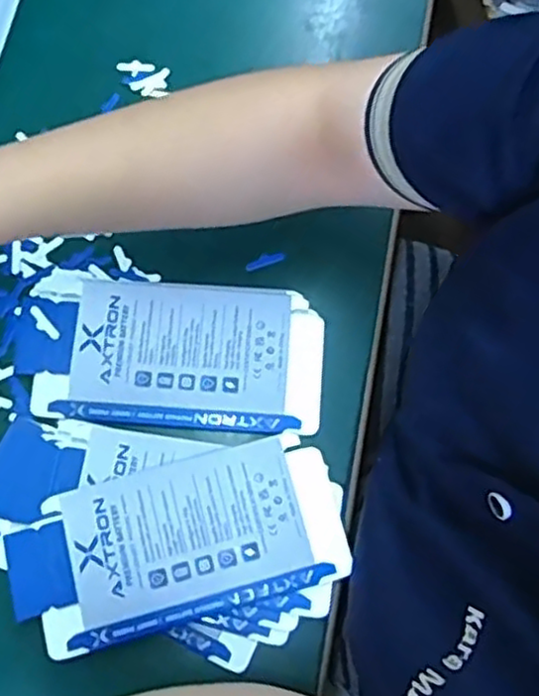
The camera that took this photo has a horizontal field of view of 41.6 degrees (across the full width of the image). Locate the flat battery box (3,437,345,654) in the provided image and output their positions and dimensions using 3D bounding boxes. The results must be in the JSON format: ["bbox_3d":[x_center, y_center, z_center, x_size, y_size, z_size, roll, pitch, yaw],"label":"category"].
[{"bbox_3d":[-0.053,0.113,0.412,0.188,0.007,0.088,-15,74,-3],"label":"flat battery box"}]

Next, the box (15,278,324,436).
[{"bbox_3d":[-0.062,0.003,0.447,0.187,0.005,0.090,5,74,2],"label":"box"}]

